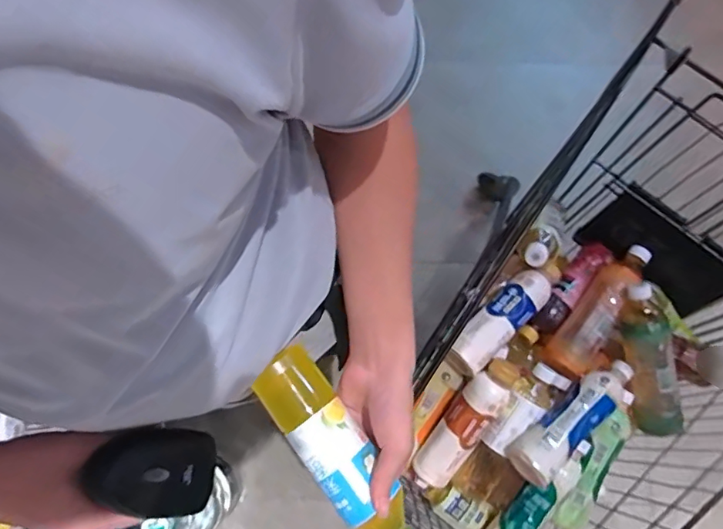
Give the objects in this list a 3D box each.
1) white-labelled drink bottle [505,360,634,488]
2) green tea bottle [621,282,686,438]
[{"bbox_3d":[0.302,0.214,0.742,0.221,0.066,0.058,-38,81,-7],"label":"white-labelled drink bottle"},{"bbox_3d":[0.425,0.142,0.781,0.063,0.065,0.230,-10,94,-2],"label":"green tea bottle"}]

